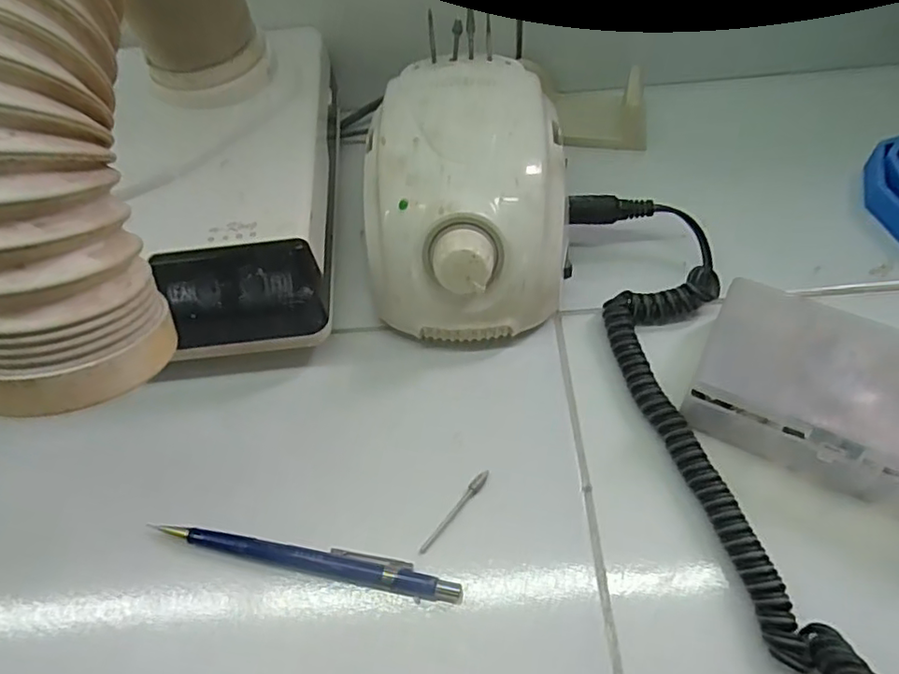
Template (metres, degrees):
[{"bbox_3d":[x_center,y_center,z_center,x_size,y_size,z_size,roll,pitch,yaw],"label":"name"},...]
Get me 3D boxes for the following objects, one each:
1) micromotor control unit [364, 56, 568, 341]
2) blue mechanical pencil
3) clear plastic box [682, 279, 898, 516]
[{"bbox_3d":[0.007,-0.071,0.321,0.103,0.084,0.134,0,56,4],"label":"micromotor control unit"},{"bbox_3d":[-0.061,0.095,0.259,0.133,0.009,0.013,7,57,9],"label":"blue mechanical pencil"},{"bbox_3d":[0.174,0.028,0.264,0.122,0.033,0.071,20,59,17],"label":"clear plastic box"}]

